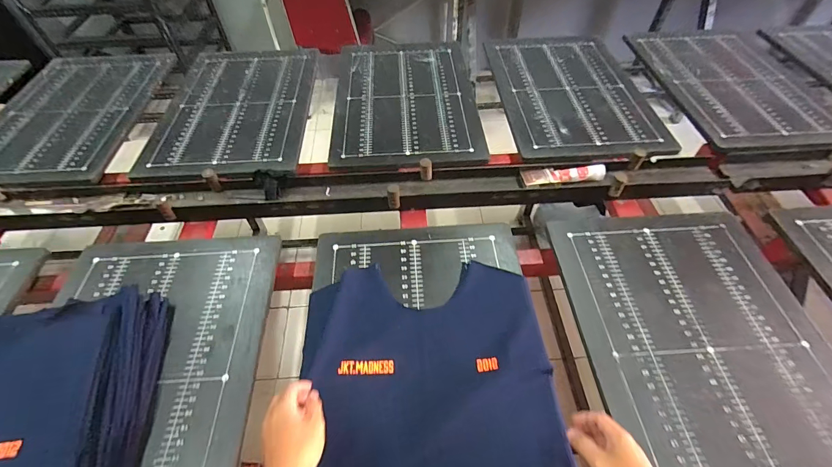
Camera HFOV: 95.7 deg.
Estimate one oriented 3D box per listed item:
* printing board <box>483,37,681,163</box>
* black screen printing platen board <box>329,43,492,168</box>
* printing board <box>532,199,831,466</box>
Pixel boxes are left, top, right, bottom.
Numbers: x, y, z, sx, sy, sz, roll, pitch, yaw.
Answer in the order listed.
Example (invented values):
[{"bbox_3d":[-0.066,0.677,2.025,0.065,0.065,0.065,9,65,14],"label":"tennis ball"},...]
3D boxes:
[{"bbox_3d":[0.446,-0.426,1.095,0.401,0.016,0.625,-3,52,-1],"label":"printing board"},{"bbox_3d":[-0.027,-0.410,1.100,0.394,0.012,0.610,-2,52,0],"label":"black screen printing platen board"},{"bbox_3d":[0.487,0.184,0.627,0.394,0.017,0.614,-3,52,-1],"label":"printing board"}]

